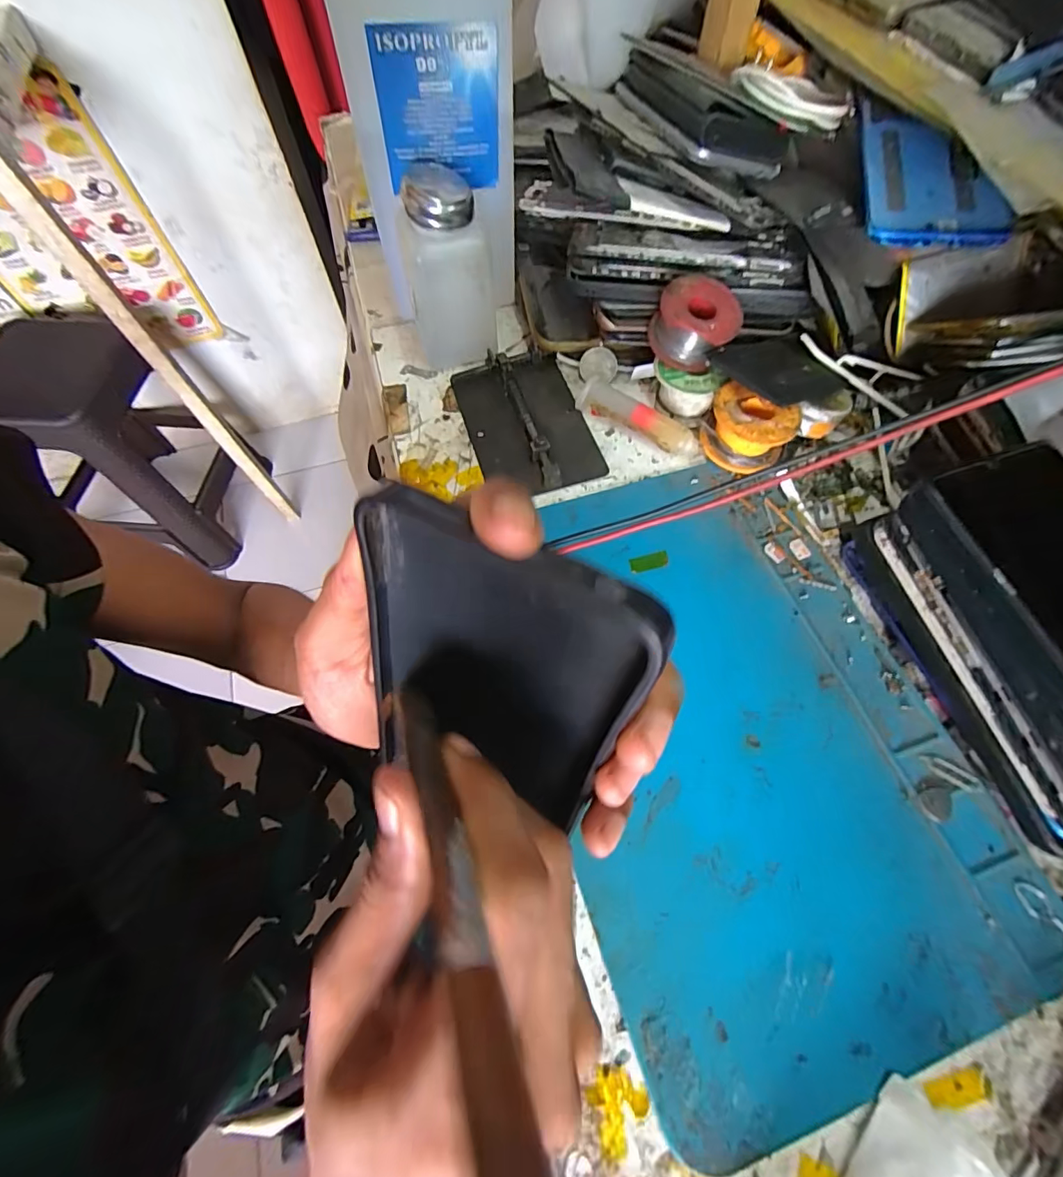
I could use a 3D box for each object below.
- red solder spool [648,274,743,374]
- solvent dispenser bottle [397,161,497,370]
[{"bbox_3d":[0.108,-0.177,0.317,0.053,0.036,0.054,0,64,0],"label":"red solder spool"},{"bbox_3d":[-0.056,-0.209,0.323,0.057,0.102,0.052,-3,64,-2],"label":"solvent dispenser bottle"}]

